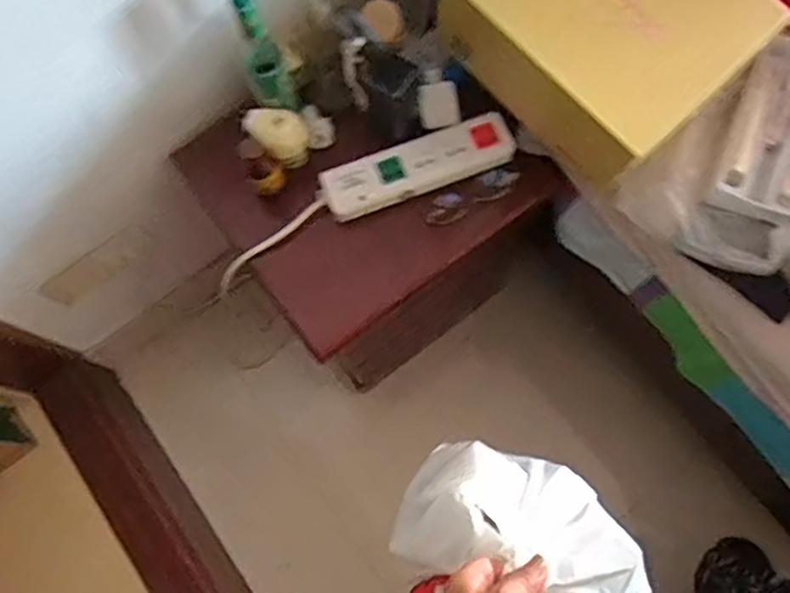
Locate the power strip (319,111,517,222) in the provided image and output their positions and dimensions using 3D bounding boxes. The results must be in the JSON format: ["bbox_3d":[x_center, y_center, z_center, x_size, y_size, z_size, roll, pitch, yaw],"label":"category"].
[{"bbox_3d":[0.030,-0.171,0.839,0.255,0.029,0.074,-20,75,-4],"label":"power strip"}]

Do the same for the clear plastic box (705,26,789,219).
[{"bbox_3d":[0.465,-0.214,0.768,0.101,0.035,0.251,22,77,9],"label":"clear plastic box"}]

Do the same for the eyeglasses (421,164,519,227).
[{"bbox_3d":[0.100,-0.131,0.848,0.135,0.031,0.034,-25,75,-5],"label":"eyeglasses"}]

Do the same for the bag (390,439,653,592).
[{"bbox_3d":[0.127,0.228,0.583,0.234,0.143,0.157,40,79,12],"label":"bag"}]

